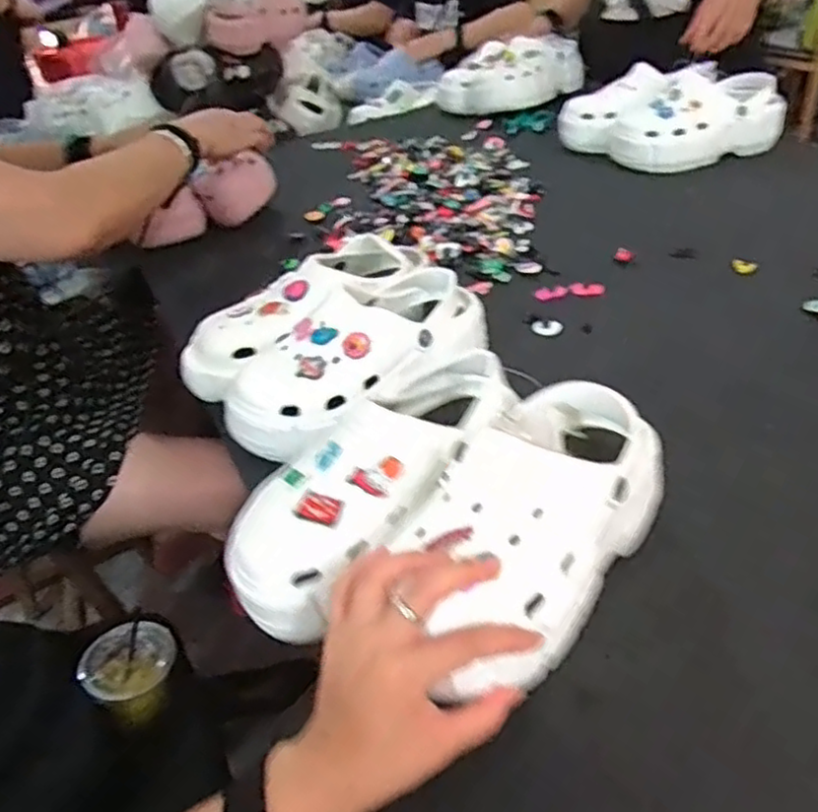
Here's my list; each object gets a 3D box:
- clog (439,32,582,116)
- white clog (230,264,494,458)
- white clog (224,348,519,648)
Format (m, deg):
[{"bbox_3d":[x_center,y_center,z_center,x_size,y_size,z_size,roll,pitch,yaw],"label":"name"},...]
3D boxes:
[{"bbox_3d":[0.195,-0.632,1.354,0.282,0.102,0.142,-1,38,8],"label":"clog"},{"bbox_3d":[-0.045,-0.039,0.639,0.243,0.093,0.103,-30,43,-27],"label":"white clog"},{"bbox_3d":[-0.021,0.049,0.503,0.110,0.090,0.240,25,47,35],"label":"white clog"}]

